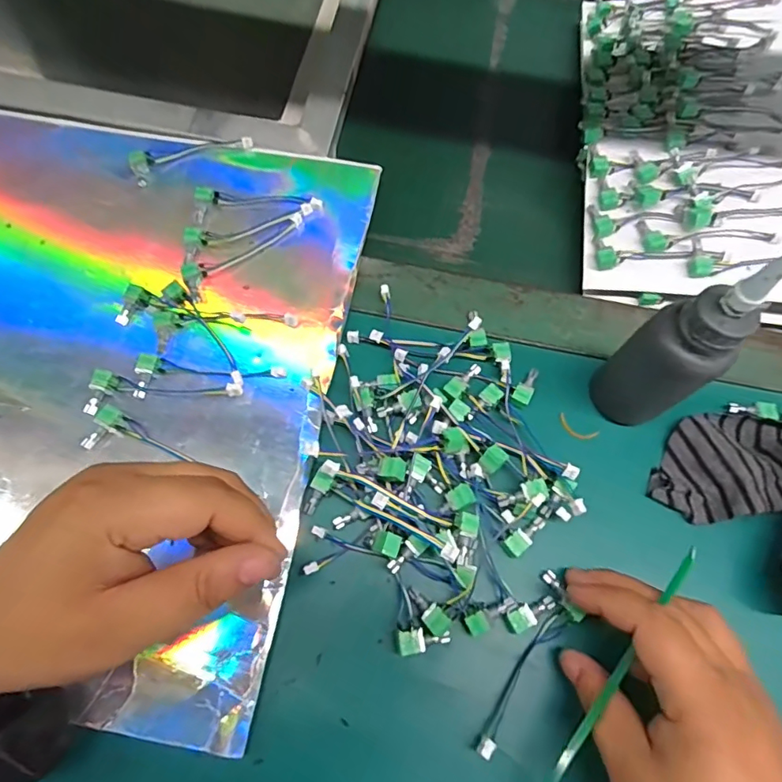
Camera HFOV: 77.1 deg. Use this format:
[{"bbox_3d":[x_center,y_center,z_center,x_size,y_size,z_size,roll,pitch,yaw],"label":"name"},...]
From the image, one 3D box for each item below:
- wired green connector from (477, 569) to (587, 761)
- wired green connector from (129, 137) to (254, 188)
[{"bbox_3d":[0.073,0.146,0.260,0.024,0.007,0.097,30,76,10],"label":"wired green connector"},{"bbox_3d":[-0.155,-0.185,0.380,0.090,0.009,0.030,-28,71,-14],"label":"wired green connector"}]

